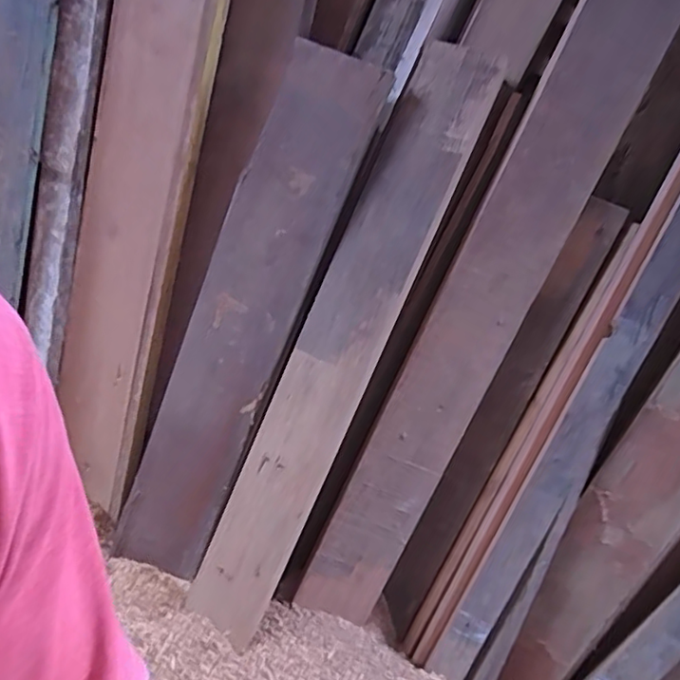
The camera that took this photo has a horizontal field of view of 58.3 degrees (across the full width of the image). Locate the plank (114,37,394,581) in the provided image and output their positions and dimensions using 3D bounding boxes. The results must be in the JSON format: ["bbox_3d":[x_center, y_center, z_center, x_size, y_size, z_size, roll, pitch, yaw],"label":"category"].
[{"bbox_3d":[-0.141,-0.002,0.813,0.131,0.739,0.027,26,16,13],"label":"plank"}]

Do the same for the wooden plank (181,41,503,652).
[{"bbox_3d":[-0.013,0.024,0.768,0.044,0.769,0.122,14,13,-46],"label":"wooden plank"}]

